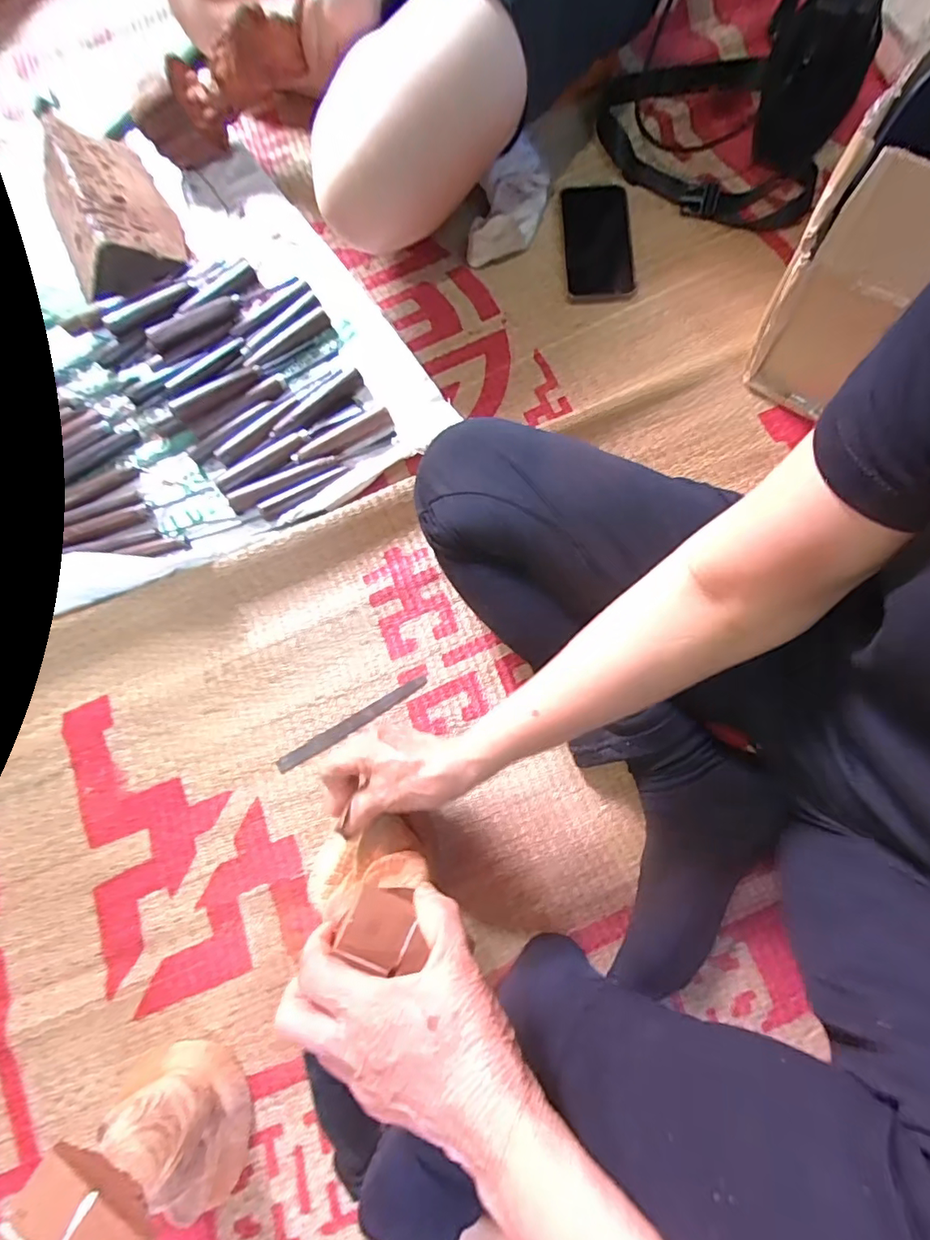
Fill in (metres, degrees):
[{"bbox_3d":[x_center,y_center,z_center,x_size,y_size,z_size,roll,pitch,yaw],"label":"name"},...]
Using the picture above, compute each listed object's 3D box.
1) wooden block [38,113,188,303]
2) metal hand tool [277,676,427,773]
[{"bbox_3d":[-0.411,-0.470,0.600,0.128,0.079,0.204,-27,77,-5],"label":"wooden block"},{"bbox_3d":[-0.109,0.100,0.514,0.160,0.006,0.014,-30,78,-6],"label":"metal hand tool"}]

